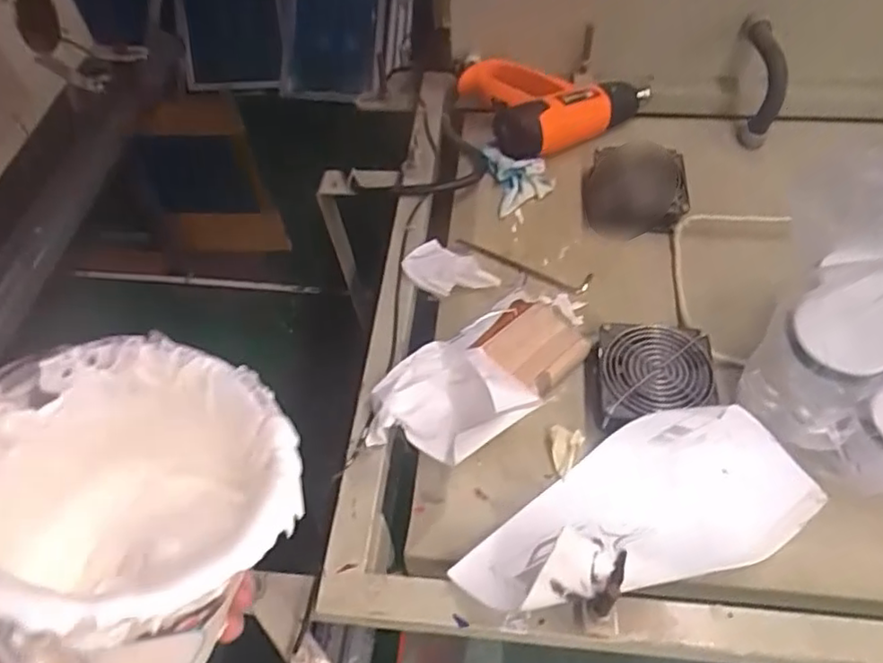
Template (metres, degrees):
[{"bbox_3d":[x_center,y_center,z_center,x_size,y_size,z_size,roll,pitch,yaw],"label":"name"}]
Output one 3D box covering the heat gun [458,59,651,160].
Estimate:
[{"bbox_3d":[0.153,-0.359,0.982,0.227,0.088,0.195,-31,57,-17],"label":"heat gun"}]

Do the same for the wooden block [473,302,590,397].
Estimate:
[{"bbox_3d":[0.107,0.016,0.753,0.094,0.023,0.109,-37,59,-20],"label":"wooden block"}]

